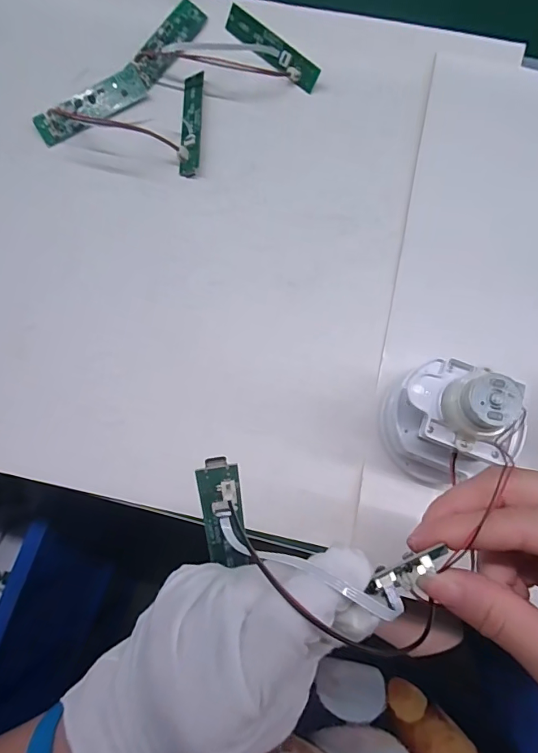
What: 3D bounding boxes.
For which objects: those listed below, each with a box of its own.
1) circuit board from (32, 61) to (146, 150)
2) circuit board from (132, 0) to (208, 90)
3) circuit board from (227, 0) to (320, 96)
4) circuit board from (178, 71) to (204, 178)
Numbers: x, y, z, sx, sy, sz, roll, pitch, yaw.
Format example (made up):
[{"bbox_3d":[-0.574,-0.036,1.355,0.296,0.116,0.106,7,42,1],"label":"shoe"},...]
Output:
[{"bbox_3d":[-0.127,-0.195,0.324,0.082,0.007,0.026,-33,104,-9],"label":"circuit board"},{"bbox_3d":[-0.076,-0.252,0.338,0.022,0.004,0.074,35,79,-15],"label":"circuit board"},{"bbox_3d":[0.002,-0.246,0.336,0.088,0.008,0.017,43,119,10],"label":"circuit board"},{"bbox_3d":[-0.056,-0.186,0.326,0.015,0.007,0.087,0,78,0],"label":"circuit board"}]

